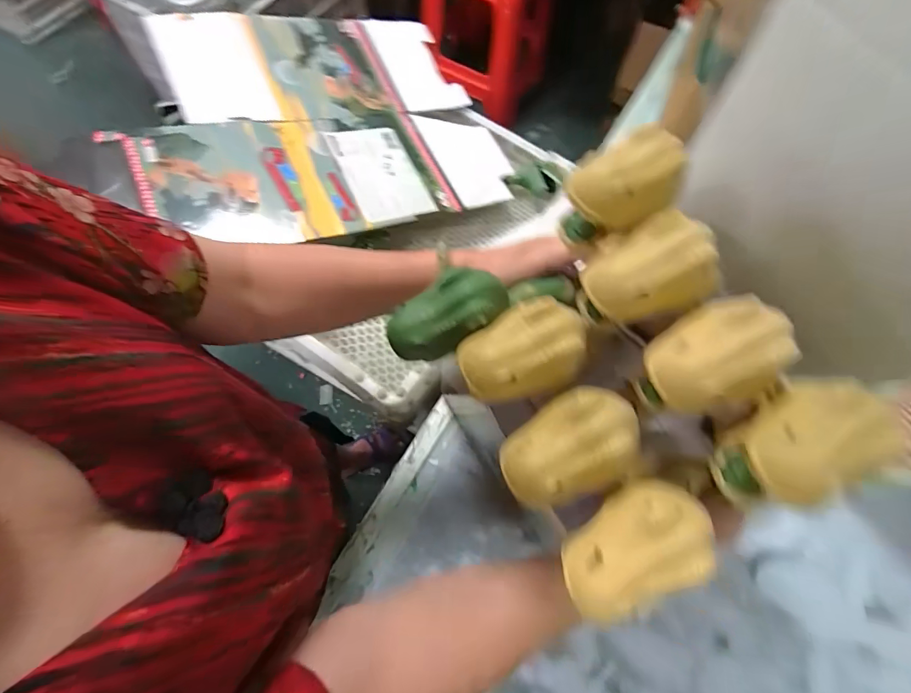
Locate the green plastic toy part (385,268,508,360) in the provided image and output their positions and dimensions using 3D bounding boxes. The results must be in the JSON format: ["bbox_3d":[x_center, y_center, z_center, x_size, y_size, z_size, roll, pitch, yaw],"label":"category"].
[{"bbox_3d":[-0.004,-0.015,0.244,0.066,0.024,0.034,-37,78,2],"label":"green plastic toy part"}]

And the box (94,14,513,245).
[{"bbox_3d":[-0.209,-0.353,0.669,0.522,0.039,0.418,-21,77,-25],"label":"box"}]

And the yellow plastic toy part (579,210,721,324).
[{"bbox_3d":[0.096,-0.038,0.219,0.060,0.033,0.042,-14,69,-6],"label":"yellow plastic toy part"}]

